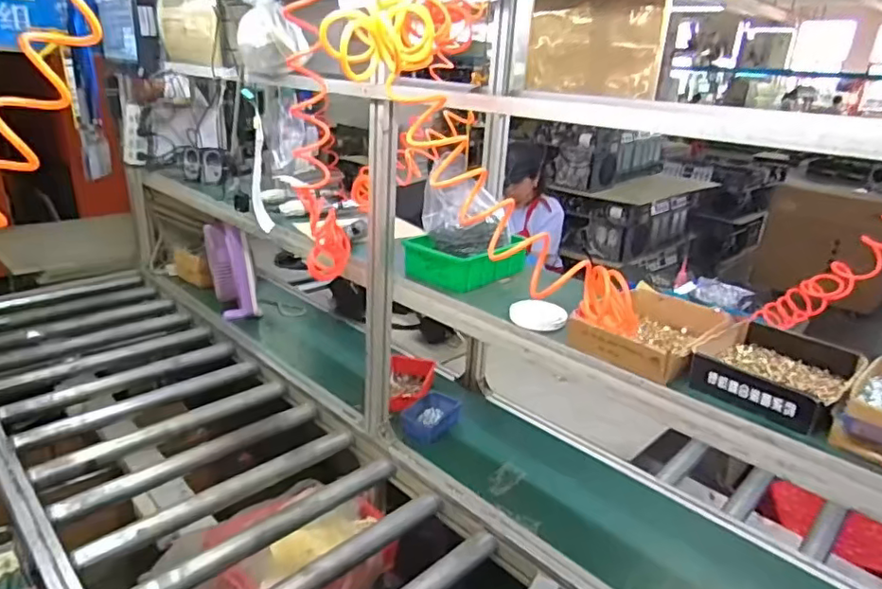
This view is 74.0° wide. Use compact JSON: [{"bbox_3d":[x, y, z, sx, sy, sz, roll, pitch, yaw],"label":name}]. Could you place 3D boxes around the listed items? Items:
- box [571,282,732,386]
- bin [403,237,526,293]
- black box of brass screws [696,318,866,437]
[{"bbox_3d":[0.348,0.061,0.964,0.230,0.052,0.186,-16,29,-41],"label":"box"},{"bbox_3d":[0.056,-0.080,1.270,0.196,0.078,0.236,22,28,39],"label":"bin"},{"bbox_3d":[0.490,0.108,0.858,0.217,0.049,0.183,-17,29,-42],"label":"black box of brass screws"}]

